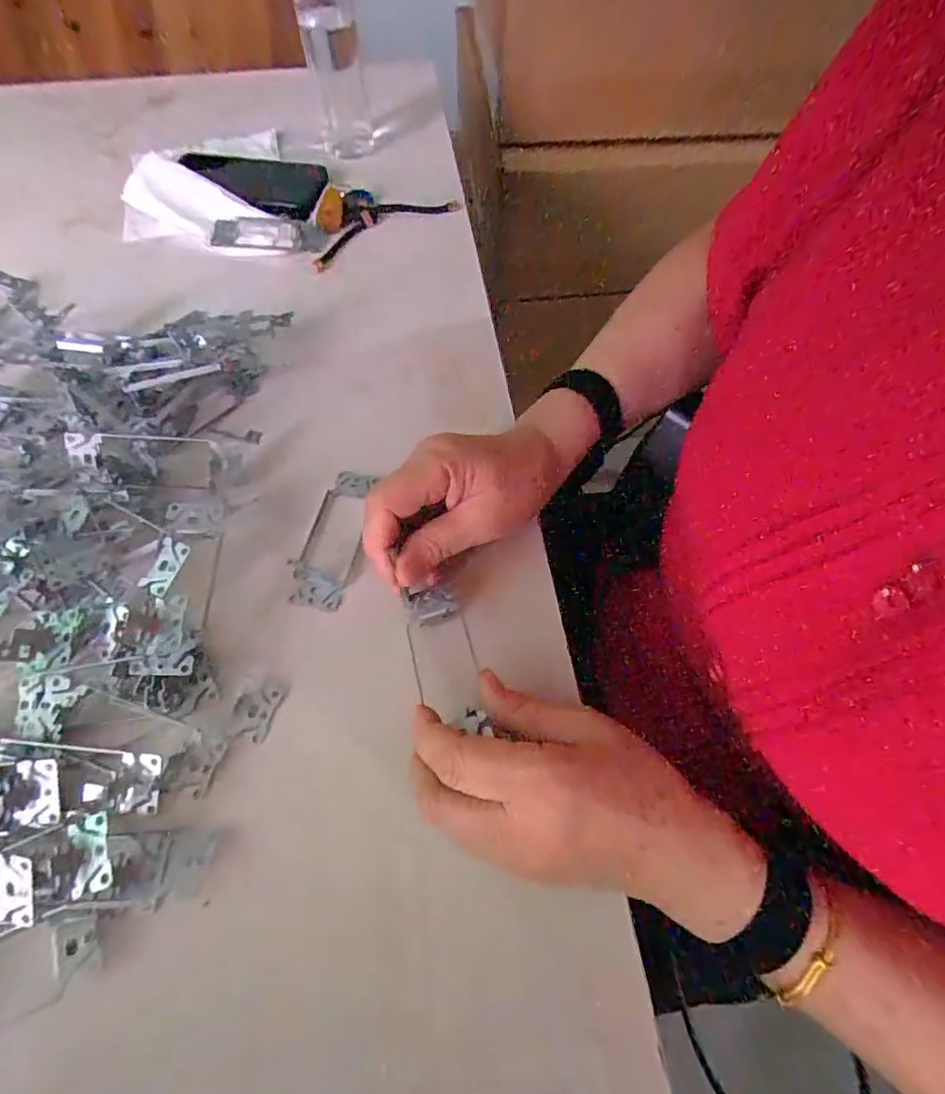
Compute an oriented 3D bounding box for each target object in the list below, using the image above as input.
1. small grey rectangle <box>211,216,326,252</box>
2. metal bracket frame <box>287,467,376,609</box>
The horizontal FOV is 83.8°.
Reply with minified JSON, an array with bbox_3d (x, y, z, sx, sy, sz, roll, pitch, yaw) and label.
[{"bbox_3d":[-0.204,-0.314,0.525,0.112,0.008,0.036,3,84,0],"label":"small grey rectangle"},{"bbox_3d":[-0.095,-0.008,0.362,0.040,0.006,0.105,13,62,6],"label":"metal bracket frame"}]

